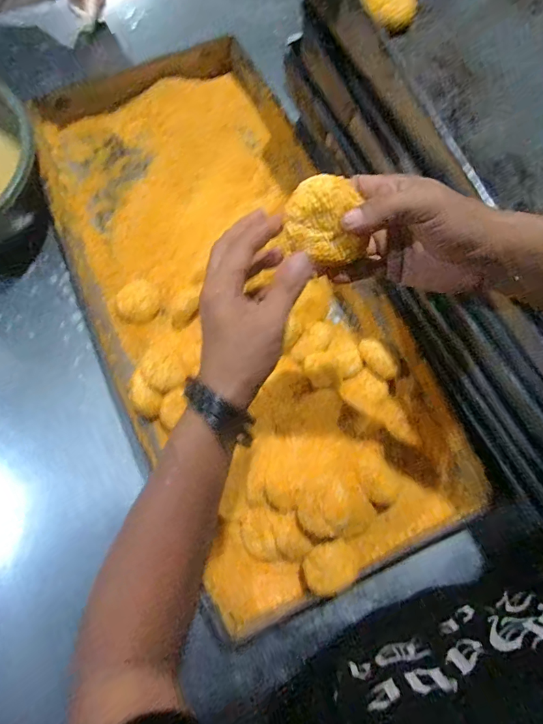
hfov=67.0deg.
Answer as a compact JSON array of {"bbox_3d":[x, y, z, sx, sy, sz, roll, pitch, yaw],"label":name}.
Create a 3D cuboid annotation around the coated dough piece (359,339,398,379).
[{"bbox_3d":[0.143,-0.005,0.554,0.027,0.029,0.067,-33,77,-9],"label":"coated dough piece"}]

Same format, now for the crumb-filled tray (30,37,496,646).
[{"bbox_3d":[-0.058,-0.111,0.582,0.374,0.106,0.823,-25,76,-7],"label":"crumb-filled tray"}]

